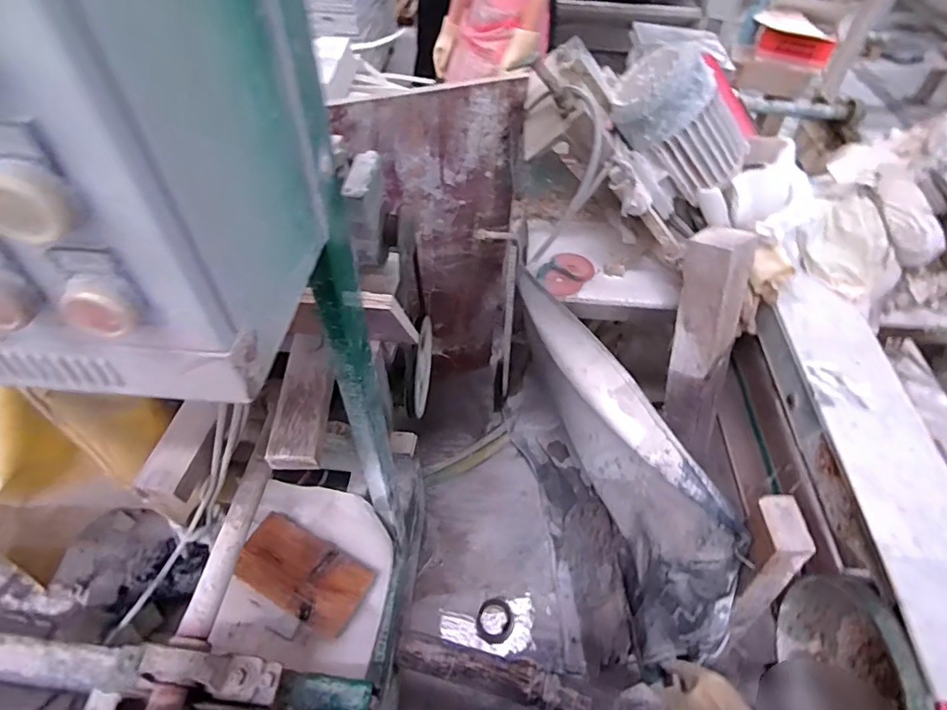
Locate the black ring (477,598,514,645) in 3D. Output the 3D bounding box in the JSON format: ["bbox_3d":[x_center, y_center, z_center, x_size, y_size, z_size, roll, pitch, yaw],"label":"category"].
[{"bbox_3d":[0.054,0.653,1.256,0.088,0.014,0.099,22,54,16],"label":"black ring"}]

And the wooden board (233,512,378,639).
[{"bbox_3d":[-0.307,0.388,0.917,0.231,0.041,0.126,22,54,16],"label":"wooden board"}]

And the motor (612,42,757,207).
[{"bbox_3d":[0.349,-0.384,0.854,0.236,0.146,0.160,31,32,-29],"label":"motor"}]

